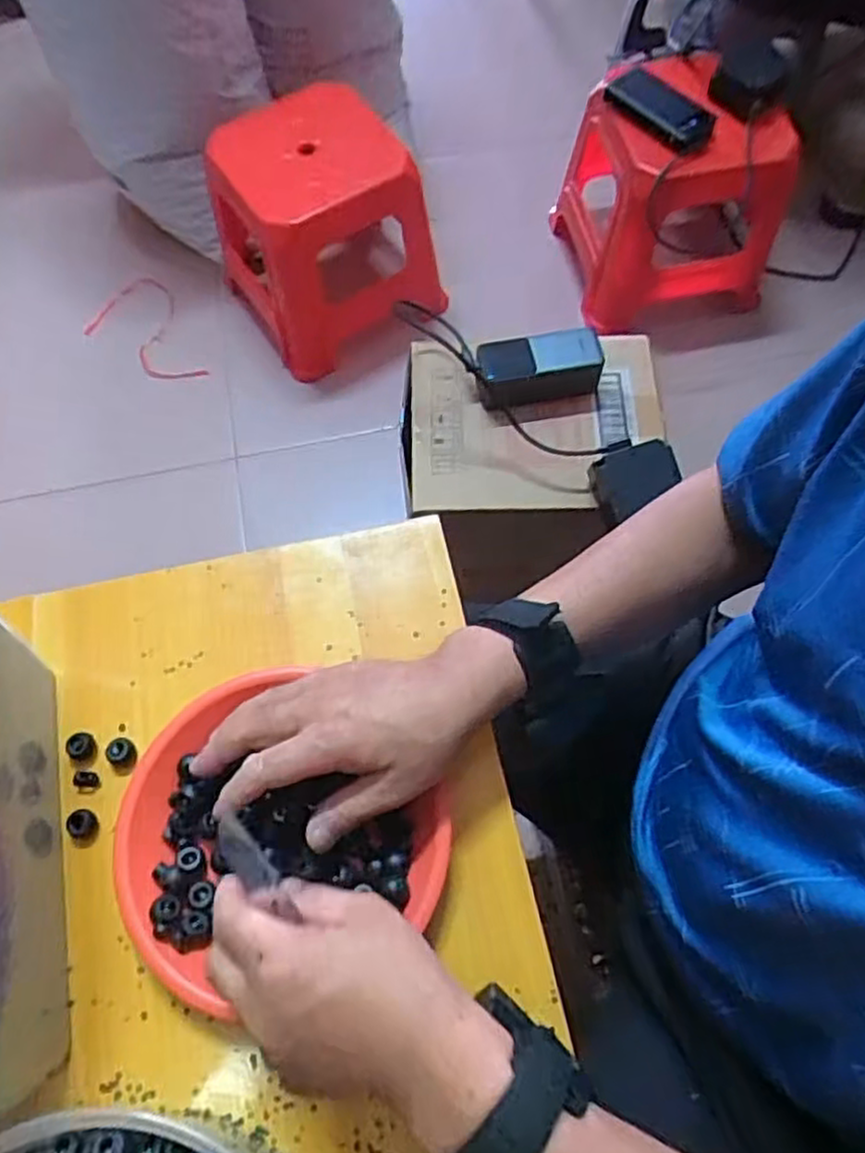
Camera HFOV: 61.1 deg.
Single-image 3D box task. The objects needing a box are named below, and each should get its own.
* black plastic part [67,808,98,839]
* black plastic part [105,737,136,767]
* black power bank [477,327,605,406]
[{"bbox_3d":[-0.224,0.158,0.468,0.018,0.011,0.017,-1,66,1],"label":"black plastic part"},{"bbox_3d":[-0.206,0.116,0.484,0.019,0.007,0.017,21,68,10],"label":"black plastic part"},{"bbox_3d":[0.116,-0.224,0.789,0.137,0.053,0.049,-11,67,-3],"label":"black power bank"}]

